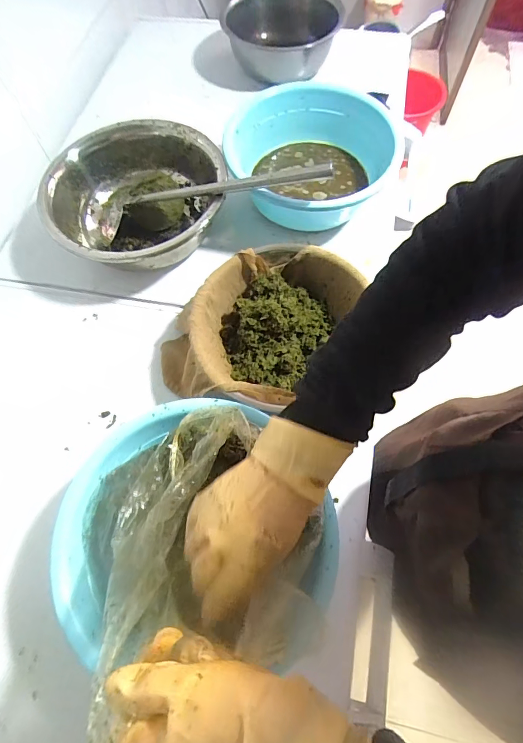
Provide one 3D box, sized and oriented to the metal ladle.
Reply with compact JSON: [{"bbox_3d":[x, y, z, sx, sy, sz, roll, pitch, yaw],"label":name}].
[{"bbox_3d":[-0.126,-0.331,0.730,0.521,0.058,0.134,-2,66,19],"label":"metal ladle"}]

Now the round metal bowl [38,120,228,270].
[{"bbox_3d":[-0.234,-0.332,0.766,0.311,0.145,0.333,-1,67,2],"label":"round metal bowl"}]

